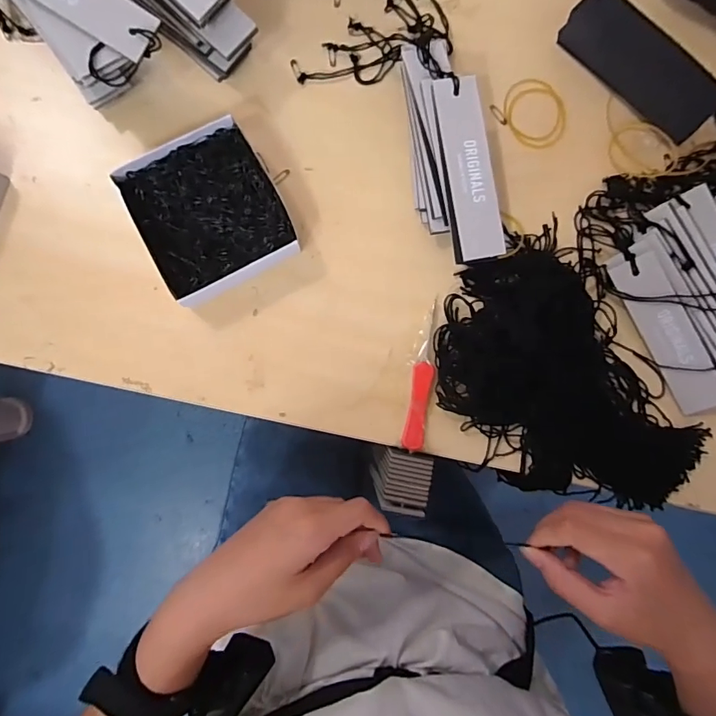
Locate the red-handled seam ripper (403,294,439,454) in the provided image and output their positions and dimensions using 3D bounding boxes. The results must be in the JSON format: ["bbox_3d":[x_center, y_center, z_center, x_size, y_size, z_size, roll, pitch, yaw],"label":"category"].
[{"bbox_3d":[0.049,0.013,0.339,0.015,0.004,0.114,8,87,-2],"label":"red-handled seam ripper"}]

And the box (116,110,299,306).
[{"bbox_3d":[-0.106,-0.104,0.328,0.098,0.030,0.111,-26,89,-3],"label":"box"}]

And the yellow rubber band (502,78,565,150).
[{"bbox_3d":[0.140,-0.194,0.355,0.046,0.004,0.055,-21,89,-3],"label":"yellow rubber band"}]

